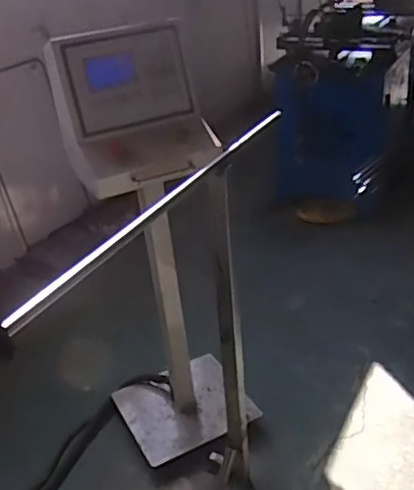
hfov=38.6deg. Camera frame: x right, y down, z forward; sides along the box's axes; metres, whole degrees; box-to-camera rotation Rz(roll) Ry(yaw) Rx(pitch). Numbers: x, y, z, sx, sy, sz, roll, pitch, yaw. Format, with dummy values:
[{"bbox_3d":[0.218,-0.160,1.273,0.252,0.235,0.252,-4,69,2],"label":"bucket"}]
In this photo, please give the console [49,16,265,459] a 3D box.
[{"bbox_3d":[-0.136,0.039,1.707,0.428,1.176,0.370,-13,30,-13],"label":"console"}]

